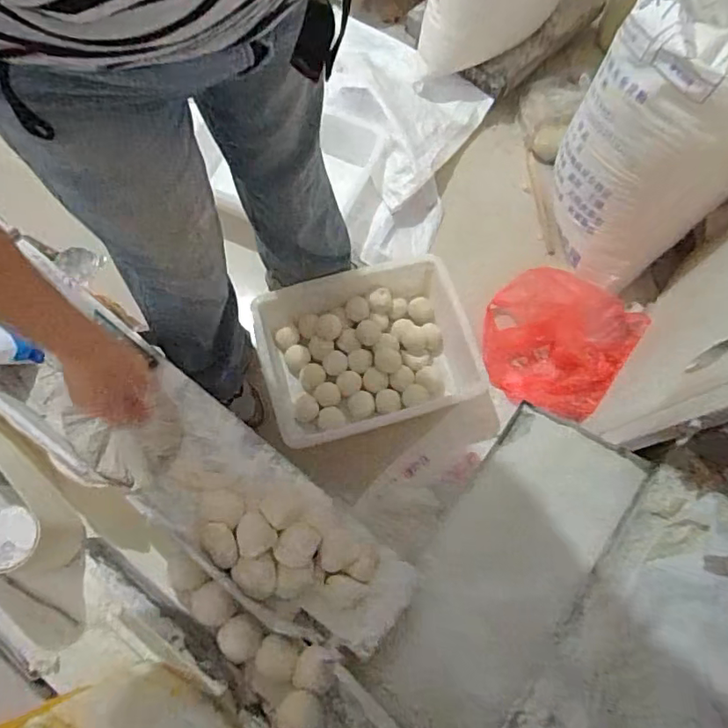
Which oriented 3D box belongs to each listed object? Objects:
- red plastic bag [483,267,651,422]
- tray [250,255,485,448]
[{"bbox_3d":[0.415,-0.052,1.219,0.299,0.129,0.315,34,74,8],"label":"red plastic bag"},{"bbox_3d":[-0.003,-0.045,1.163,0.427,0.088,0.345,-15,73,-7],"label":"tray"}]

